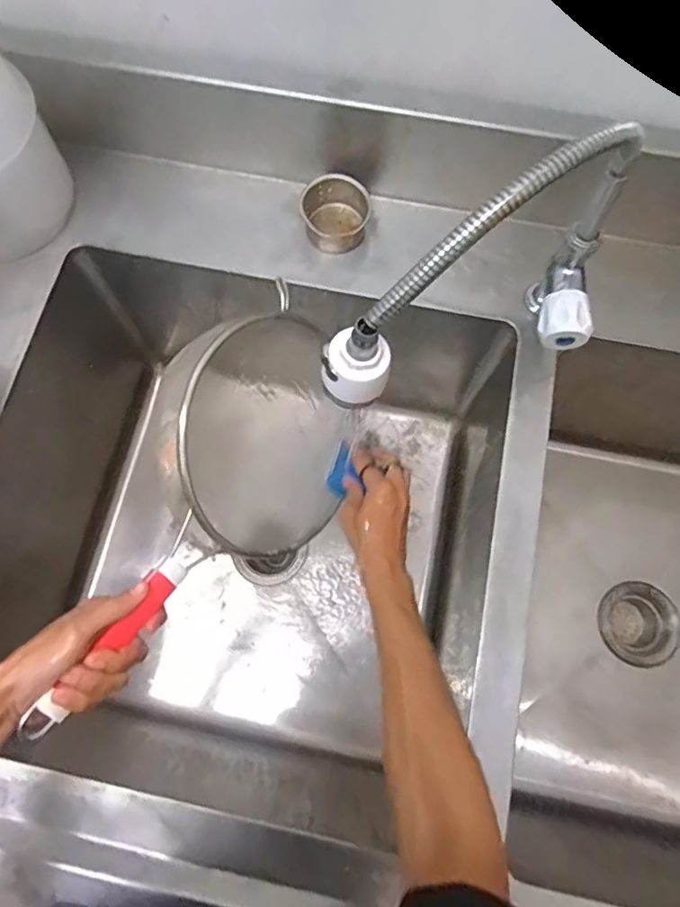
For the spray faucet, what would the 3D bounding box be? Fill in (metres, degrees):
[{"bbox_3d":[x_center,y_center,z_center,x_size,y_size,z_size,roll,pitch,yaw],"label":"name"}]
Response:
[{"bbox_3d":[0.117,-0.112,0.400,0.274,0.215,0.069,-31,77,-10],"label":"spray faucet"}]

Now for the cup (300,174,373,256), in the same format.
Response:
[{"bbox_3d":[-0.003,-0.254,0.598,0.074,0.045,0.085,0,74,-2],"label":"cup"}]

